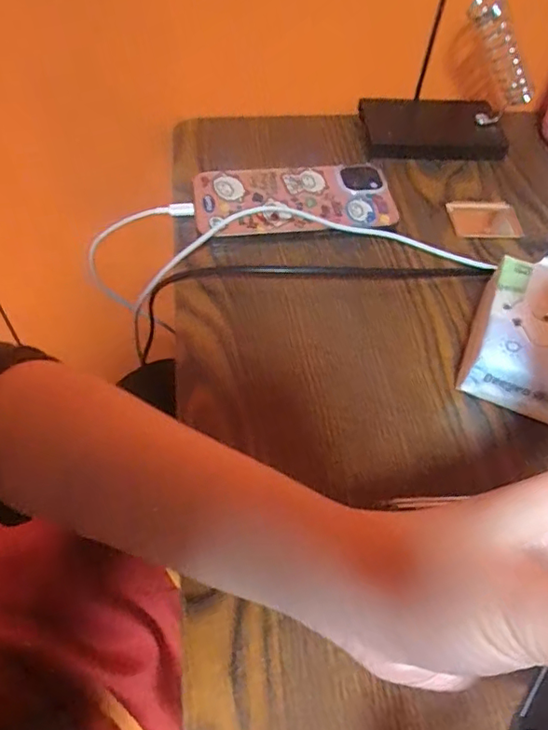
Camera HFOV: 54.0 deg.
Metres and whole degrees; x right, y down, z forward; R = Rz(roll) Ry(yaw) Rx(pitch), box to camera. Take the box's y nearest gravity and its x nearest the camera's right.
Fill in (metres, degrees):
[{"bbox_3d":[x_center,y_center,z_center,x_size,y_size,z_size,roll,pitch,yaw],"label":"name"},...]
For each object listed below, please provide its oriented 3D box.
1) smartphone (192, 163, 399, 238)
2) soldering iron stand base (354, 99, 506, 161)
[{"bbox_3d":[0.015,-0.118,0.373,0.135,0.015,0.062,-8,63,-11],"label":"smartphone"},{"bbox_3d":[0.127,-0.189,0.426,0.110,0.010,0.068,-1,56,-3],"label":"soldering iron stand base"}]

